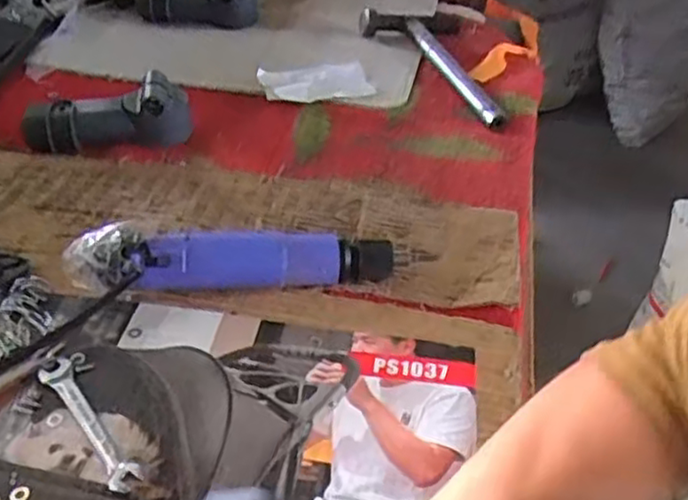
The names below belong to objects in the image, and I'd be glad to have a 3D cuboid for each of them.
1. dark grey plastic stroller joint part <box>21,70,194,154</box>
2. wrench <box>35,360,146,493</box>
[{"bbox_3d":[-0.240,-0.138,0.714,0.164,0.052,0.054,-7,39,-13],"label":"dark grey plastic stroller joint part"},{"bbox_3d":[-0.160,0.107,0.441,0.021,0.004,0.117,-26,47,-32],"label":"wrench"}]

